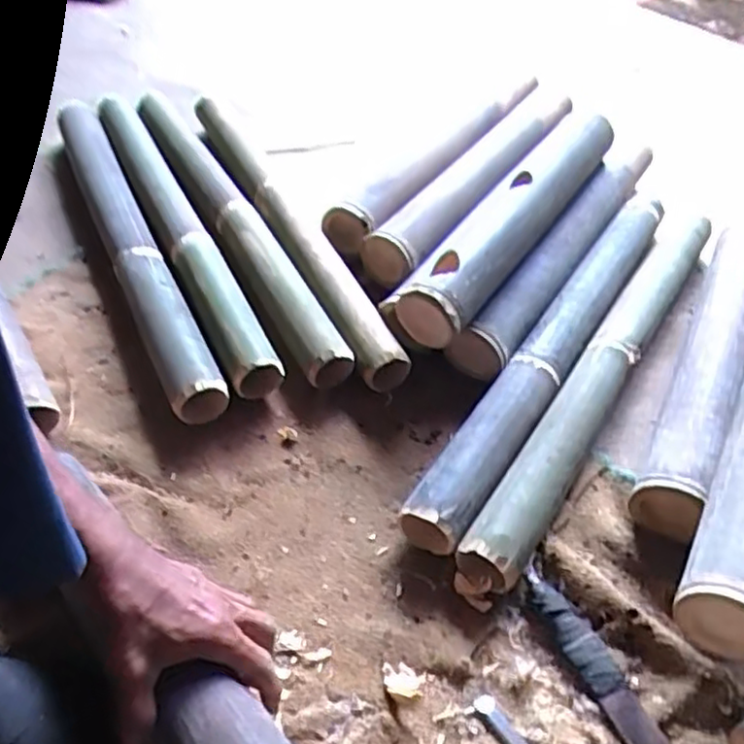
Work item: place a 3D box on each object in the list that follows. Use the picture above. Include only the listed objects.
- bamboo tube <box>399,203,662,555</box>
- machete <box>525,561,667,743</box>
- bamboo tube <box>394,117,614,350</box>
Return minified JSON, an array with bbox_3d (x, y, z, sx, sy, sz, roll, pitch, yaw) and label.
[{"bbox_3d":[0.228,-0.038,0.833,0.064,0.060,0.640,28,53,20],"label":"bamboo tube"},{"bbox_3d":[0.213,0.281,0.572,0.036,0.020,0.266,-22,53,-21],"label":"machete"},{"bbox_3d":[0.195,-0.210,0.888,0.087,0.073,0.519,29,53,21],"label":"bamboo tube"}]

